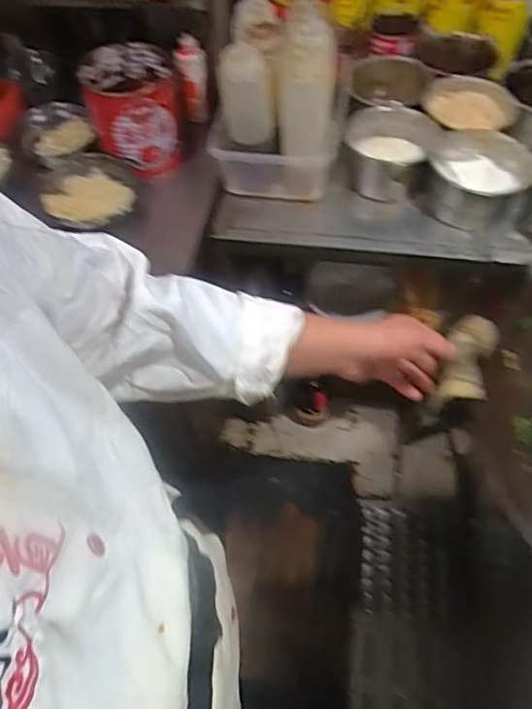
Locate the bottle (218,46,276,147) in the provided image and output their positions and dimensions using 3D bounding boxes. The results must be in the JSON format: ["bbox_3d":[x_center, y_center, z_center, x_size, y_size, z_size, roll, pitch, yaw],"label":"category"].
[{"bbox_3d":[-0.032,-0.394,0.830,0.076,0.128,0.055,-6,58,0],"label":"bottle"}]

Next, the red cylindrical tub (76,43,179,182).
[{"bbox_3d":[-0.234,-0.432,0.973,0.150,0.158,0.161,-5,58,0],"label":"red cylindrical tub"}]

